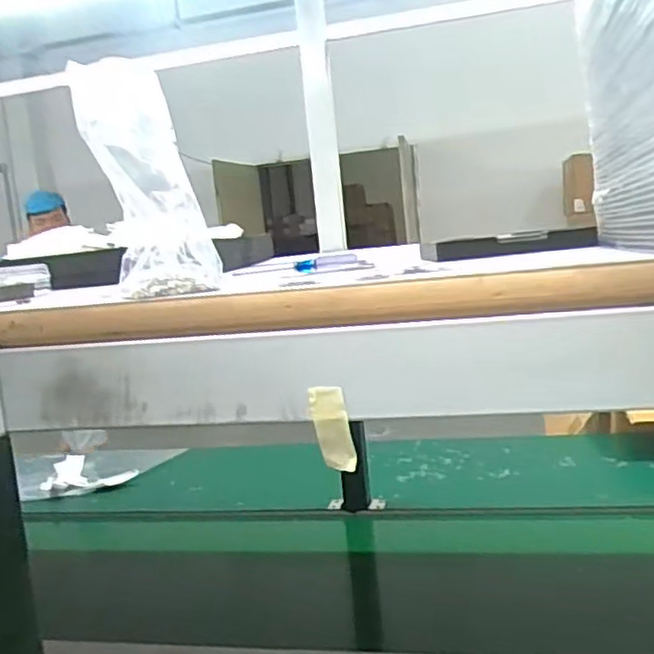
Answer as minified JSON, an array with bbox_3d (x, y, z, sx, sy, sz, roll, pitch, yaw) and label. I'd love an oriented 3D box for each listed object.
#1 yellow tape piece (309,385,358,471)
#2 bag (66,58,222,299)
[{"bbox_3d":[0.003,0.043,0.292,0.015,0.036,0.006,-3,7,16],"label":"yellow tape piece"},{"bbox_3d":[-0.099,-0.083,0.385,0.057,0.125,0.078,-6,7,-8],"label":"bag"}]

